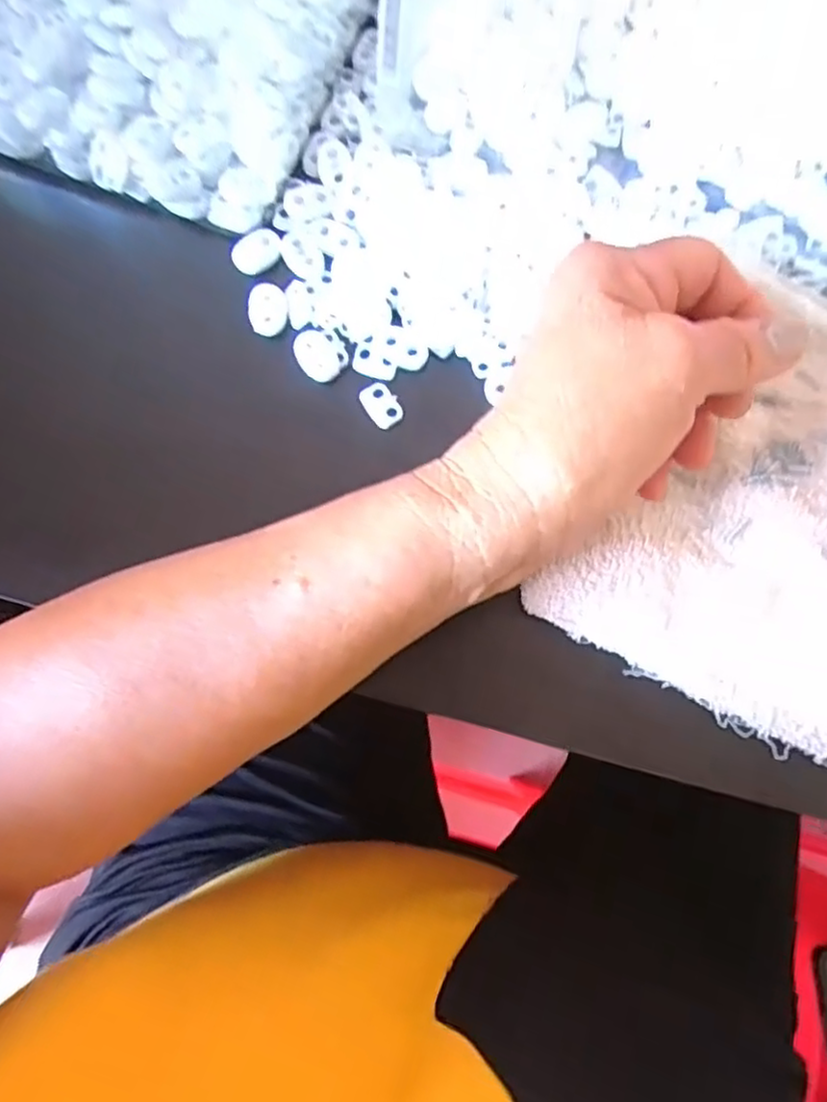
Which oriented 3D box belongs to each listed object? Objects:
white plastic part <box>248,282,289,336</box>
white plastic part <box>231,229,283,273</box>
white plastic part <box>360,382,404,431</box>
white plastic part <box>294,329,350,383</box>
[{"bbox_3d":[-0.063,-0.105,0.301,0.016,0.004,0.024,5,77,-1],"label":"white plastic part"},{"bbox_3d":[-0.069,-0.132,0.306,0.022,0.005,0.016,-38,81,-10],"label":"white plastic part"},{"bbox_3d":[-0.013,-0.062,0.294,0.014,0.004,0.020,-36,80,-9],"label":"white plastic part"},{"bbox_3d":[-0.039,-0.085,0.297,0.021,0.004,0.023,0,77,-2],"label":"white plastic part"}]

